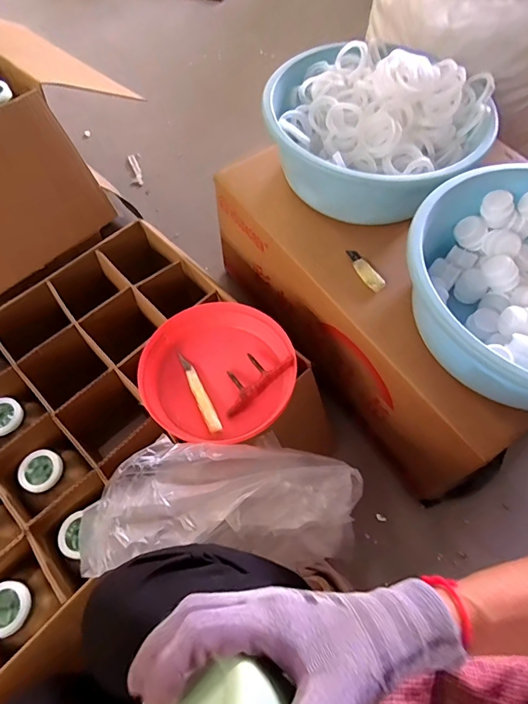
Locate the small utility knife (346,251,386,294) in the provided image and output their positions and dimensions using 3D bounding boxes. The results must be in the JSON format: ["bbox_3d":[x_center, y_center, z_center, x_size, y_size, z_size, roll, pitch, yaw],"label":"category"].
[{"bbox_3d":[0.164,-0.136,0.705,0.028,0.014,0.096,-25,65,-14],"label":"small utility knife"}]

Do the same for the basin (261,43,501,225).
[{"bbox_3d":[0.180,-0.371,0.720,0.339,0.157,0.311,1,61,-1],"label":"basin"}]

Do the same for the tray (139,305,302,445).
[{"bbox_3d":[-0.071,0.027,0.666,0.227,0.045,0.215,-9,62,-6],"label":"tray"}]

